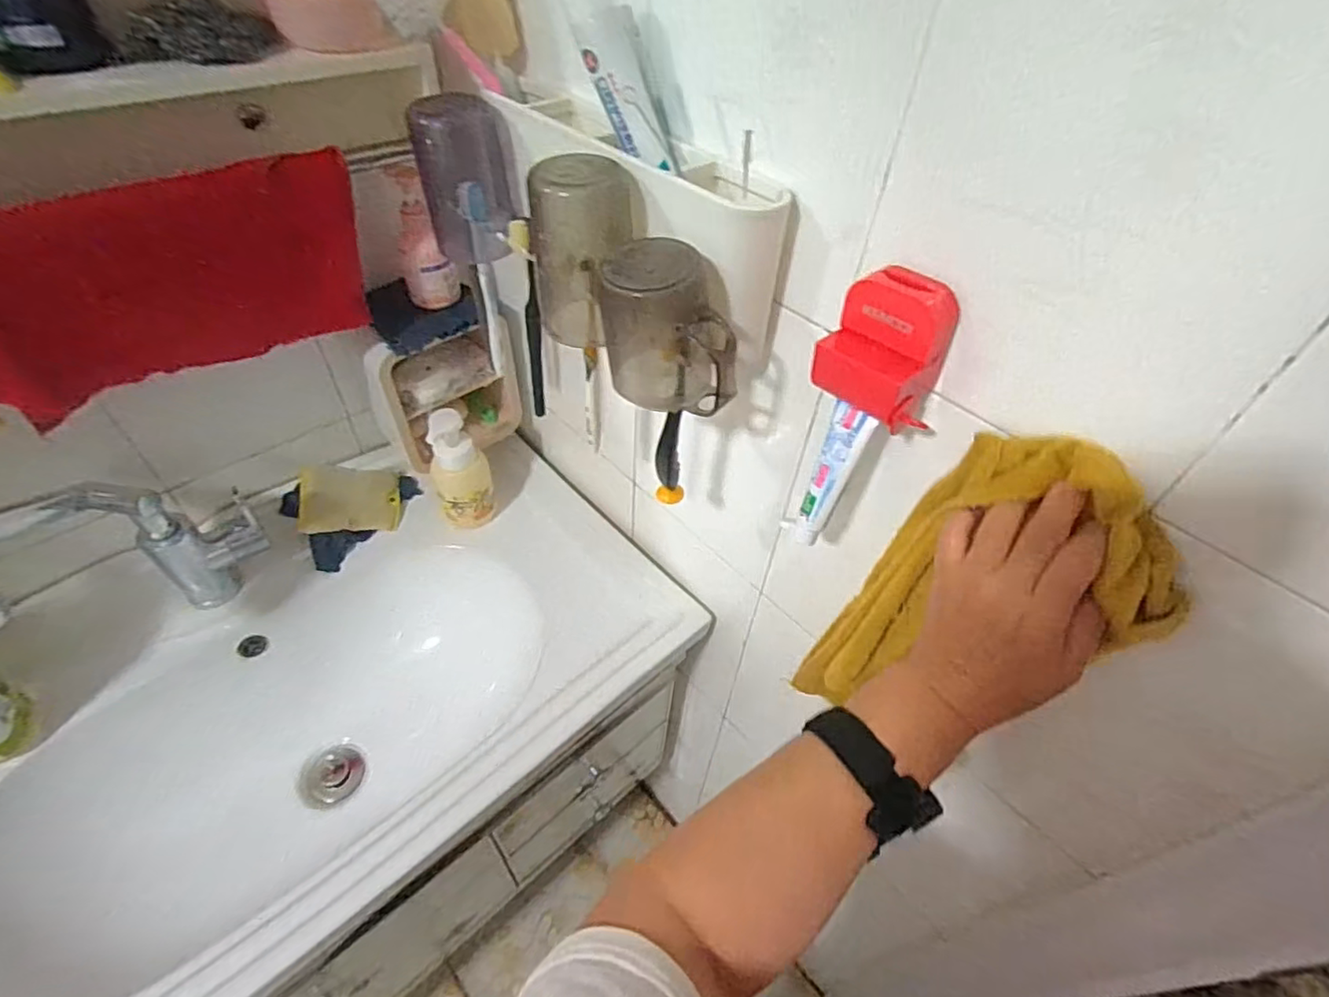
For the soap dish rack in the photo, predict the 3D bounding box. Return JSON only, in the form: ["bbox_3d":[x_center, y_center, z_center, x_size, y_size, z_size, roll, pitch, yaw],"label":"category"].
[{"bbox_3d":[-0.262,-0.126,0.767,0.170,0.171,0.078,-20,52,-22],"label":"soap dish rack"}]

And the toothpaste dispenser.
[{"bbox_3d":[0.129,-0.089,0.363,0.070,0.070,0.048,33,53,24],"label":"toothpaste dispenser"}]

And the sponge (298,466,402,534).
[{"bbox_3d":[-0.385,0.003,0.775,0.114,0.018,0.078,4,81,-38],"label":"sponge"}]

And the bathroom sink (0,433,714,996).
[{"bbox_3d":[-0.393,0.243,0.683,0.809,0.141,0.446,-31,57,-29],"label":"bathroom sink"}]

